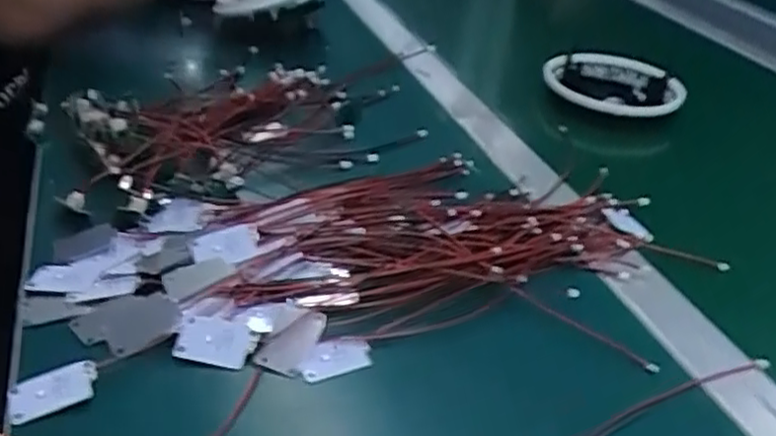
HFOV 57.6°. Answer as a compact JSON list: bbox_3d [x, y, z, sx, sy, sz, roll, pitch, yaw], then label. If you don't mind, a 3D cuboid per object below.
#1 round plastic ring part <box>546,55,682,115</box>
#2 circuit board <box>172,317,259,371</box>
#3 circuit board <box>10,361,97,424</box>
[{"bbox_3d":[0.216,-0.130,0.692,0.140,0.030,0.105,-5,35,-10],"label":"round plastic ring part"},{"bbox_3d":[-0.092,0.066,0.377,0.041,0.004,0.026,10,58,-3],"label":"circuit board"},{"bbox_3d":[-0.163,0.085,0.345,0.040,0.005,0.023,-16,51,-19],"label":"circuit board"}]

